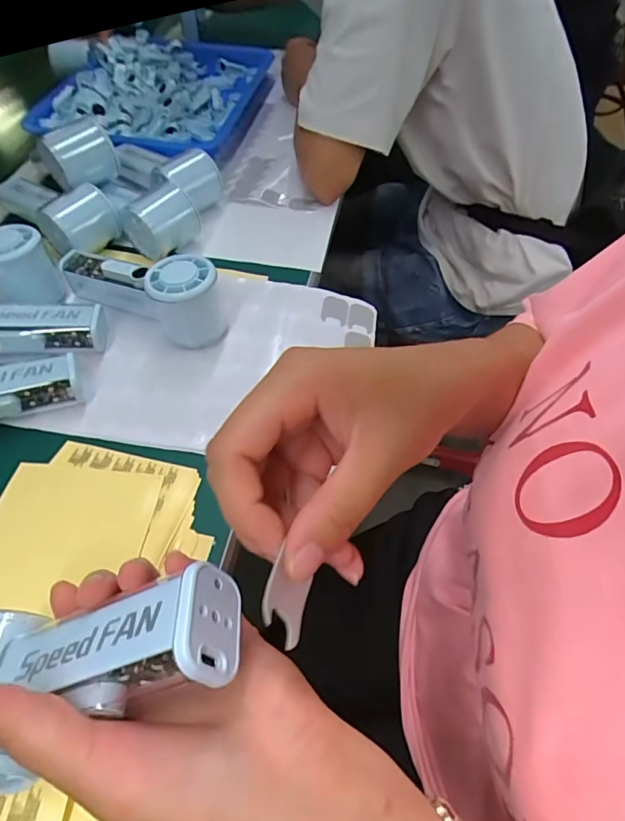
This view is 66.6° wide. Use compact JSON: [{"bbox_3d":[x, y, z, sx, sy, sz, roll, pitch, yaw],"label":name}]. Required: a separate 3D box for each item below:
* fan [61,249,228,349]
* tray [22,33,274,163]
[{"bbox_3d":[-0.144,-0.113,0.418,0.154,0.060,0.063,27,58,17],"label":"fan"},{"bbox_3d":[-0.218,-0.466,0.693,0.268,0.039,0.367,10,55,6],"label":"tray"}]

